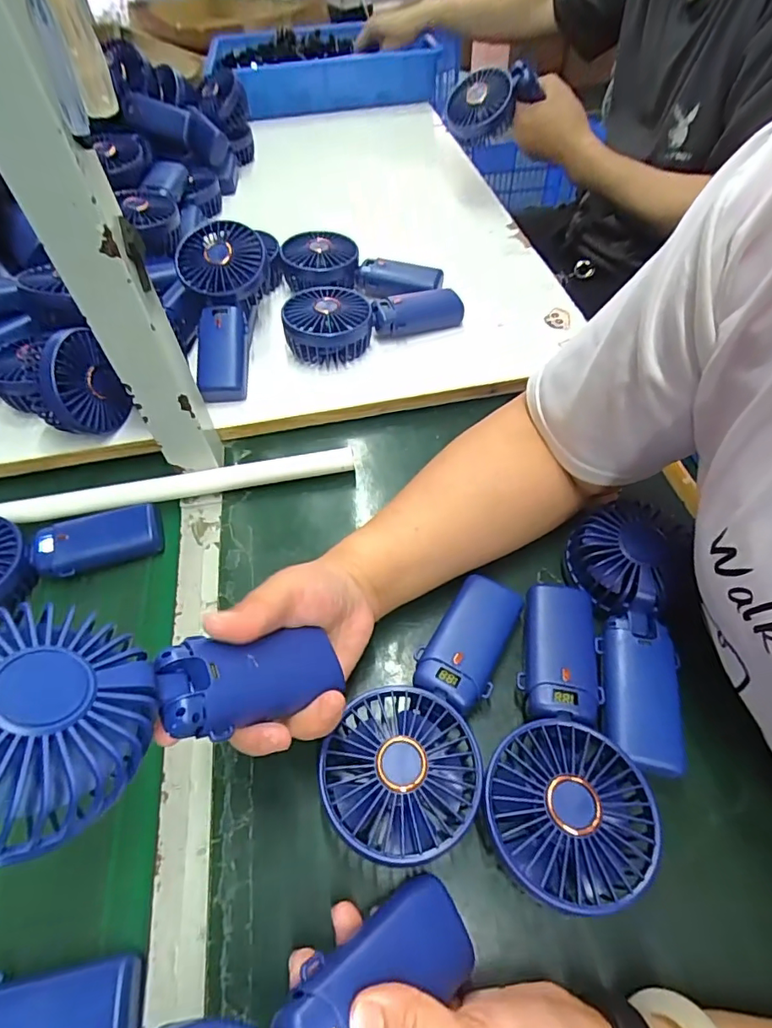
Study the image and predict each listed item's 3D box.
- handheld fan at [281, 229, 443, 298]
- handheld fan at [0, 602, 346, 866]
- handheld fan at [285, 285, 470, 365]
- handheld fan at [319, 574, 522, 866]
[{"bbox_3d":[-0.027,-0.286,0.592,0.185,0.039,0.088,5,55,8],"label":"handheld fan"},{"bbox_3d":[-0.097,0.080,0.224,0.180,0.034,0.077,5,42,-47],"label":"handheld fan"},{"bbox_3d":[-0.016,-0.207,0.538,0.184,0.056,0.085,-24,56,-13],"label":"handheld fan"},{"bbox_3d":[0.037,0.116,0.317,0.083,0.051,0.182,28,61,22],"label":"handheld fan"}]

